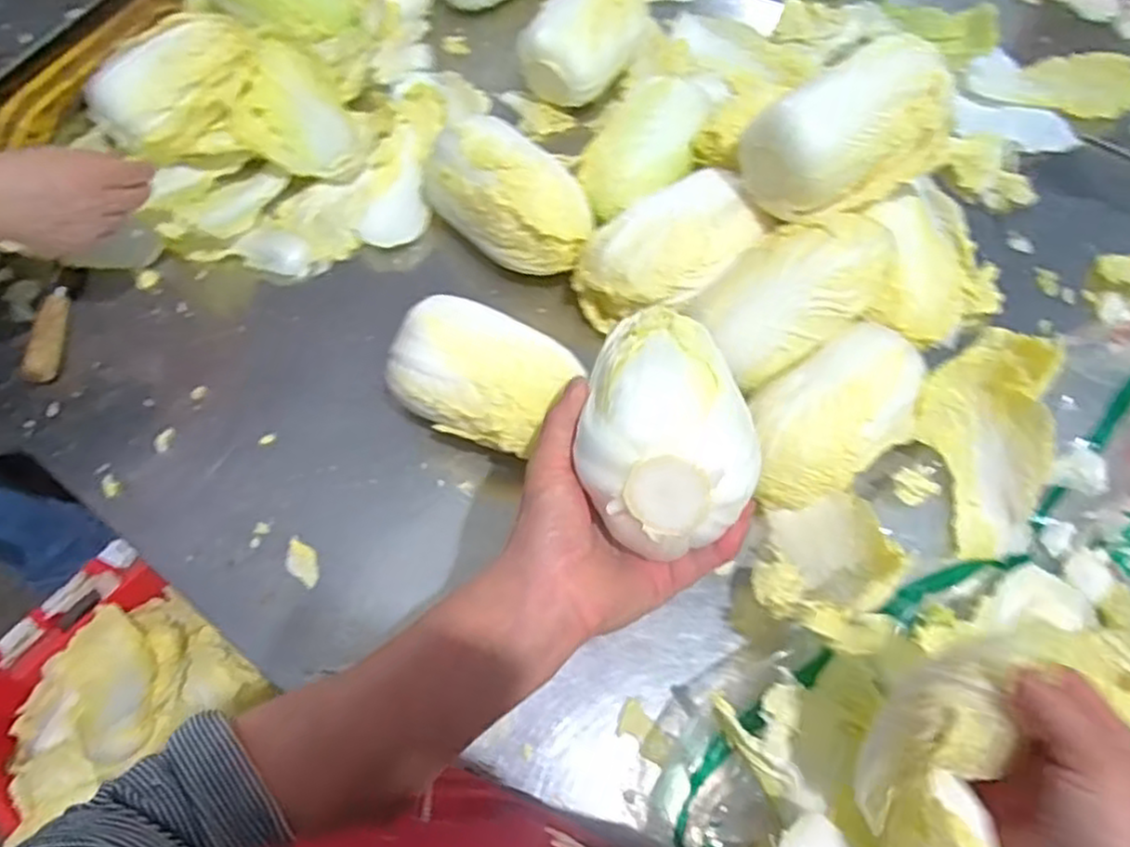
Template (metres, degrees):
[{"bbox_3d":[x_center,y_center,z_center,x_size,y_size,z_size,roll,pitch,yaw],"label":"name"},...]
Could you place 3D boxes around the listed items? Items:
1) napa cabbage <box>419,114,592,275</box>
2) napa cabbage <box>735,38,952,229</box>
[{"bbox_3d":[-0.051,-0.203,0.669,0.168,0.082,0.091,40,70,18],"label":"napa cabbage"},{"bbox_3d":[0.229,-0.229,0.577,0.159,0.081,0.089,-23,66,-11],"label":"napa cabbage"}]

